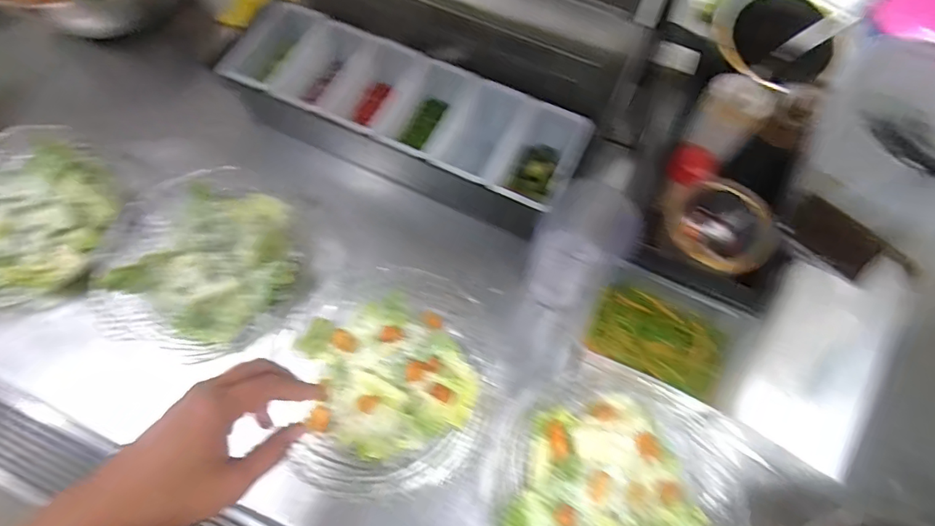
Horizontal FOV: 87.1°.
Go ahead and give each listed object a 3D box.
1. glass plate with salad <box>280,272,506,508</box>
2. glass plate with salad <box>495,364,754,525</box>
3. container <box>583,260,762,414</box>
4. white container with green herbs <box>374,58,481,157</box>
[{"bbox_3d":[-0.077,0.122,0.544,0.225,0.071,0.239,0,66,-1],"label":"glass plate with salad"},{"bbox_3d":[0.150,0.237,0.499,0.232,0.071,0.240,0,66,-1],"label":"glass plate with salad"},{"bbox_3d":[0.227,0.078,0.563,0.162,0.043,0.129,27,69,10],"label":"container"},{"bbox_3d":[-0.050,-0.185,0.633,0.079,0.071,0.152,25,68,10],"label":"white container with green herbs"}]

